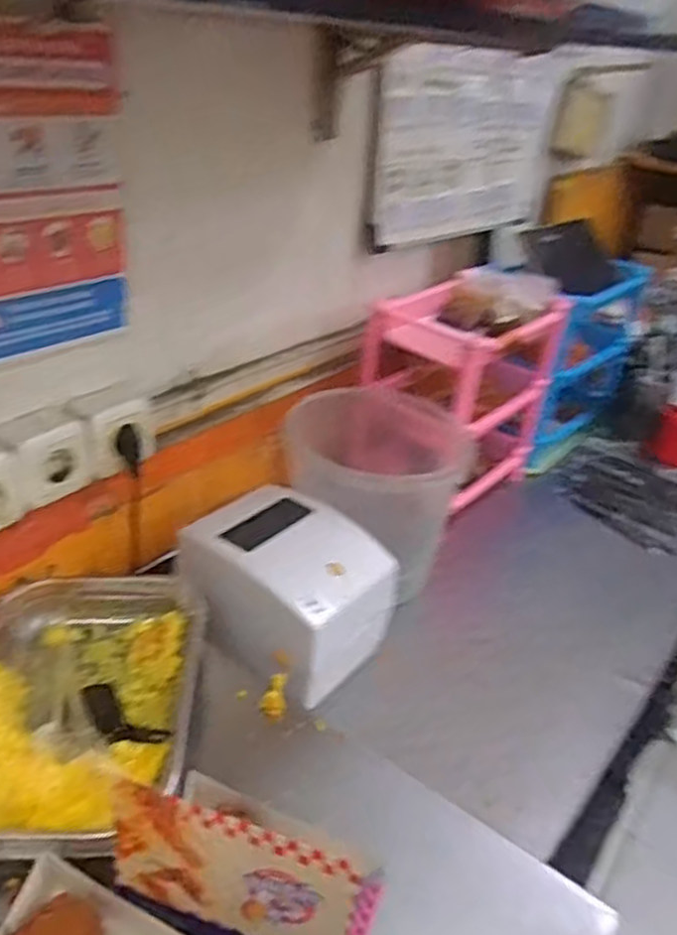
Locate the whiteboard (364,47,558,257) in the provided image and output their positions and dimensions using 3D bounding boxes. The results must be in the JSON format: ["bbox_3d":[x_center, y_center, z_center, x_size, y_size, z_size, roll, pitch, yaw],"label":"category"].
[{"bbox_3d":[0.242,-0.563,1.306,0.043,0.289,0.633,22,34,26],"label":"whiteboard"}]

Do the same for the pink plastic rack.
[{"bbox_3d":[0.197,-0.114,1.265,0.225,0.320,0.346,23,35,27],"label":"pink plastic rack"}]

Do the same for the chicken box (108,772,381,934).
[{"bbox_3d":[-0.060,0.275,0.538,0.170,0.146,0.106,15,32,17],"label":"chicken box"}]

